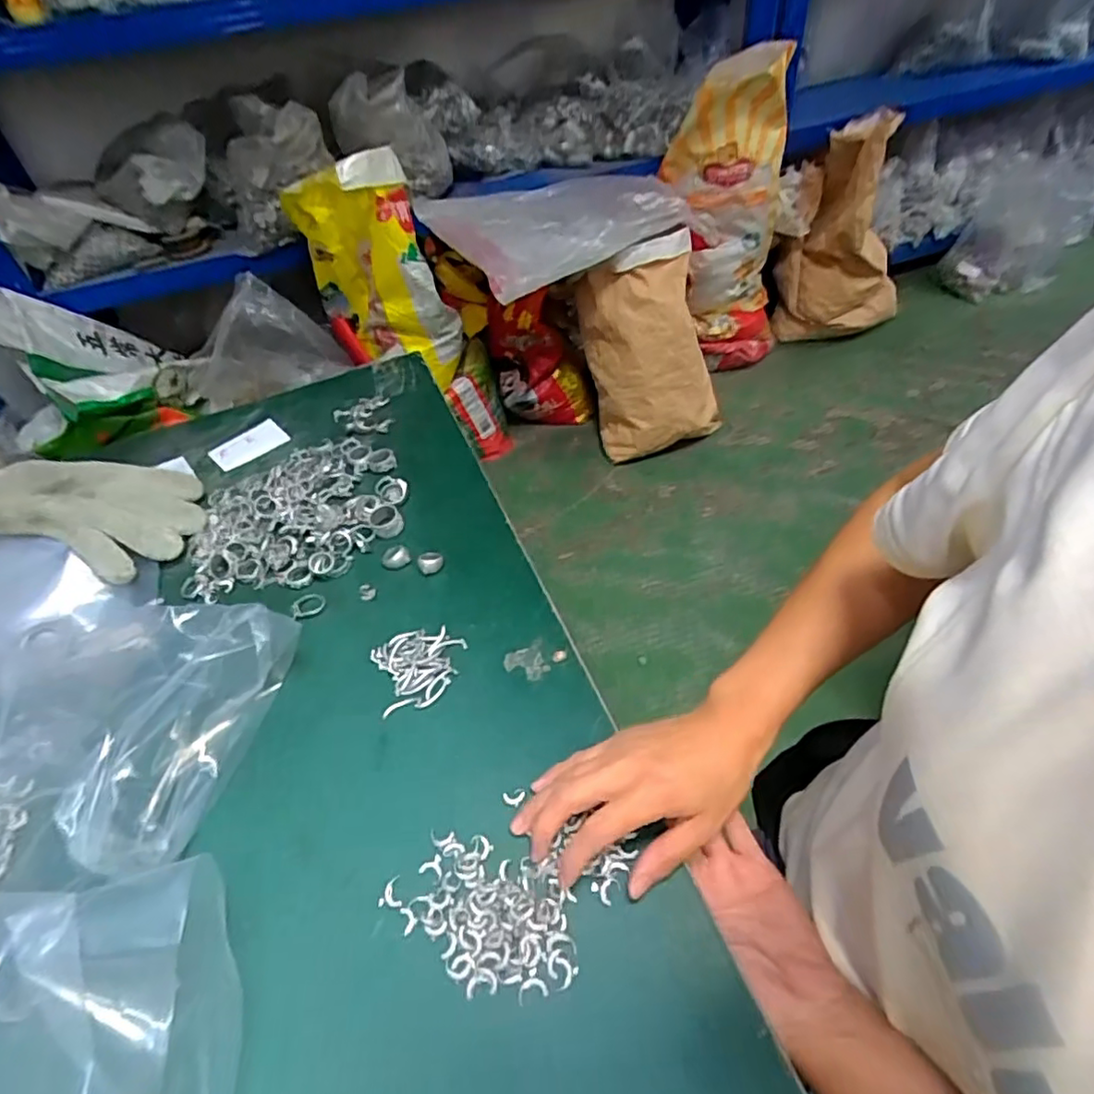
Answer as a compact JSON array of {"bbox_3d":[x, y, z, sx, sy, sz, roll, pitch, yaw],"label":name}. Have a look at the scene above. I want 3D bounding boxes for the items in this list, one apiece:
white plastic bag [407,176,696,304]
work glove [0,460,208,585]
[{"bbox_3d":[0.045,-0.821,1.534,0.646,0.108,0.413,-30,51,-20],"label":"white plastic bag"},{"bbox_3d":[-0.418,-0.044,0.562,0.183,0.065,0.139,7,49,10],"label":"work glove"}]

